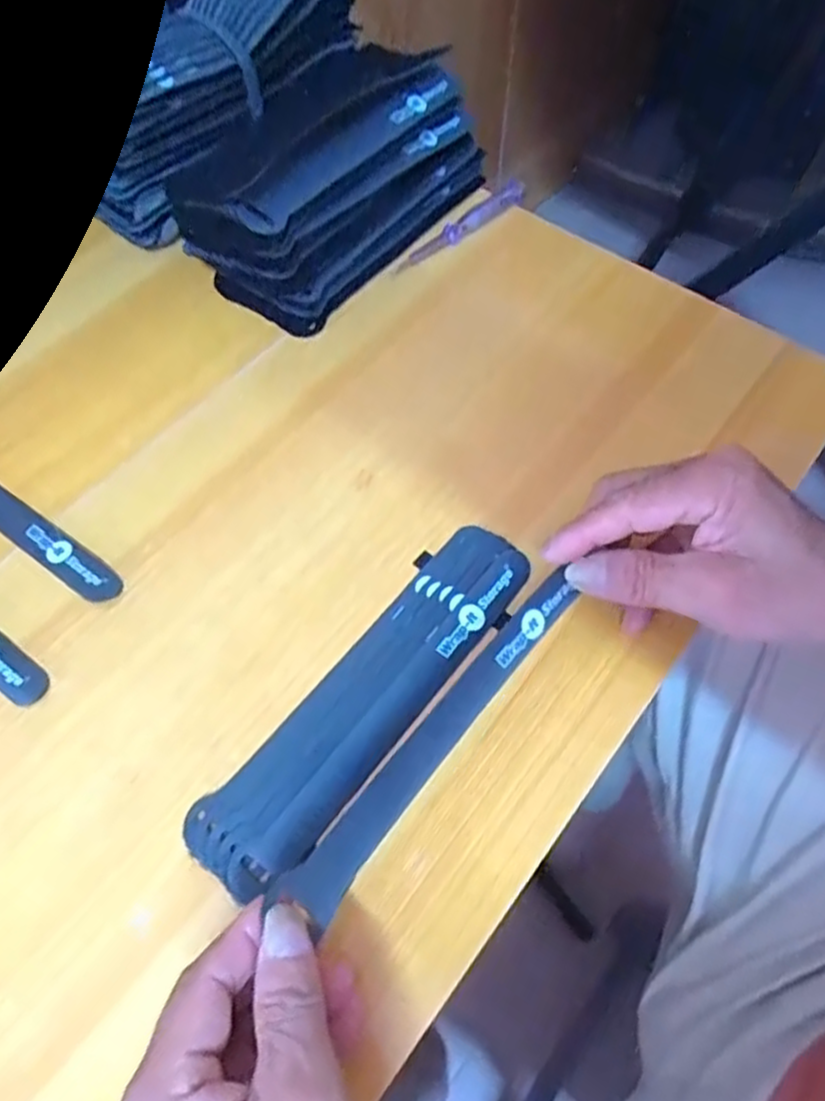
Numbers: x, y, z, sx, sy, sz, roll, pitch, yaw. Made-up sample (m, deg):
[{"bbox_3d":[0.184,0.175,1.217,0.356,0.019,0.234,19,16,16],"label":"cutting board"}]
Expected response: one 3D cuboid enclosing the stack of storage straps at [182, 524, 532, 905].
[{"bbox_3d":[-0.019,0.065,0.325,0.049,0.013,0.199,35,68,17],"label":"stack of storage straps"}]

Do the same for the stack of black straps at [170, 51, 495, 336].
[{"bbox_3d":[-0.048,-0.240,0.443,0.105,0.069,0.197,33,67,16],"label":"stack of black straps"}]

